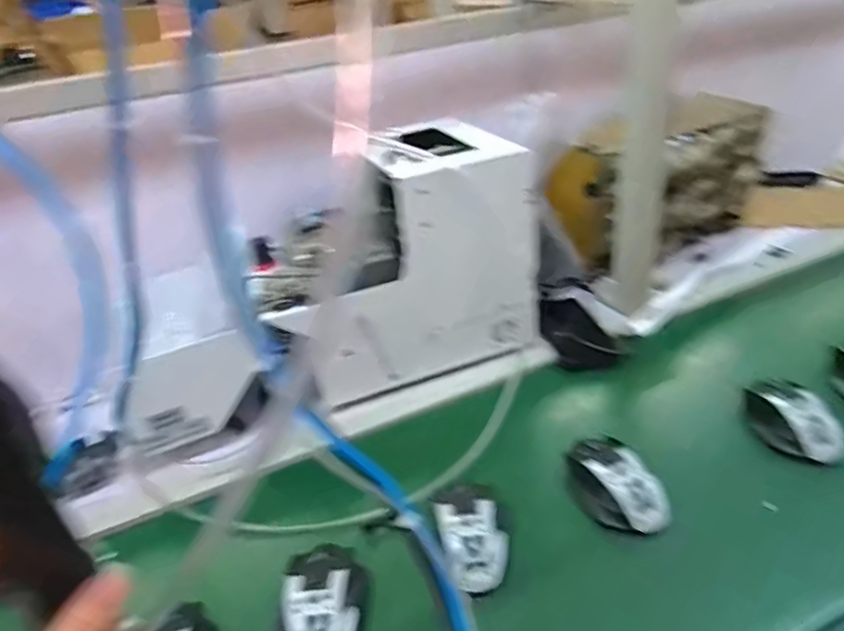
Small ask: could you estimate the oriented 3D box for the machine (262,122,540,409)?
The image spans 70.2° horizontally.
[{"bbox_3d":[-0.037,-0.079,0.786,0.326,0.266,0.199,-15,33,-13],"label":"machine"}]

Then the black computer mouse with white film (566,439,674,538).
[{"bbox_3d":[0.198,0.170,0.605,0.064,0.052,0.112,-20,34,-20],"label":"black computer mouse with white film"}]

